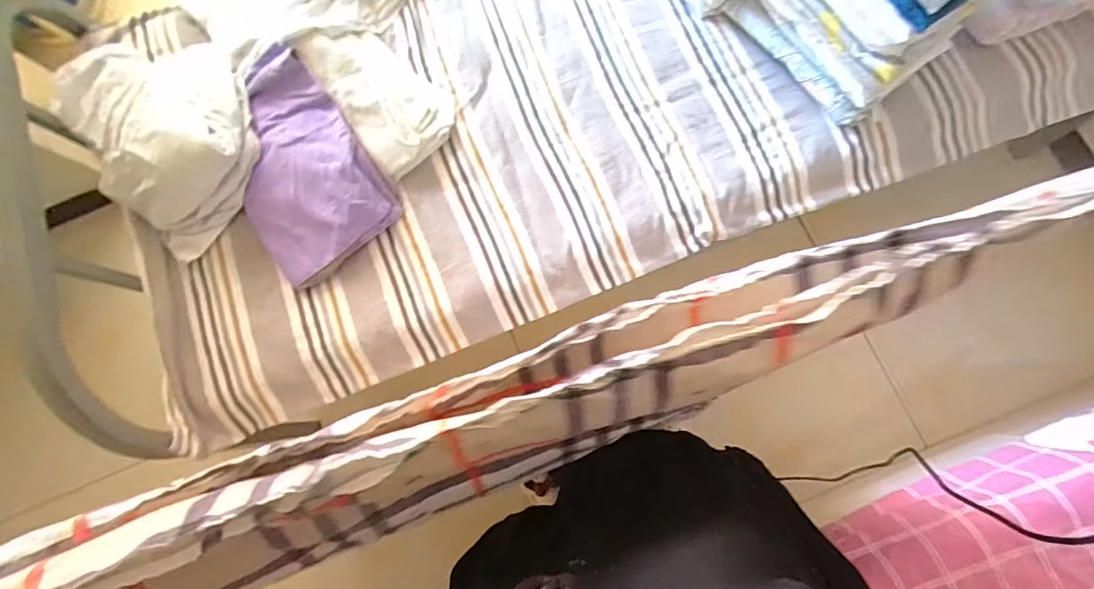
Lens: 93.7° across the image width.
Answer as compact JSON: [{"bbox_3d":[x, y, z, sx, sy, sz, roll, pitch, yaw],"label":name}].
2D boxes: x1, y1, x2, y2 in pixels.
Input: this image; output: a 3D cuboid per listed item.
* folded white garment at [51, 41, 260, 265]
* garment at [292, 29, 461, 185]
[{"bbox_3d":[-0.657,-0.284,0.900,0.312,0.141,0.302,0,78,2],"label":"folded white garment"},{"bbox_3d":[-0.300,-0.366,0.932,0.173,0.076,0.273,-41,80,-6],"label":"garment"}]

